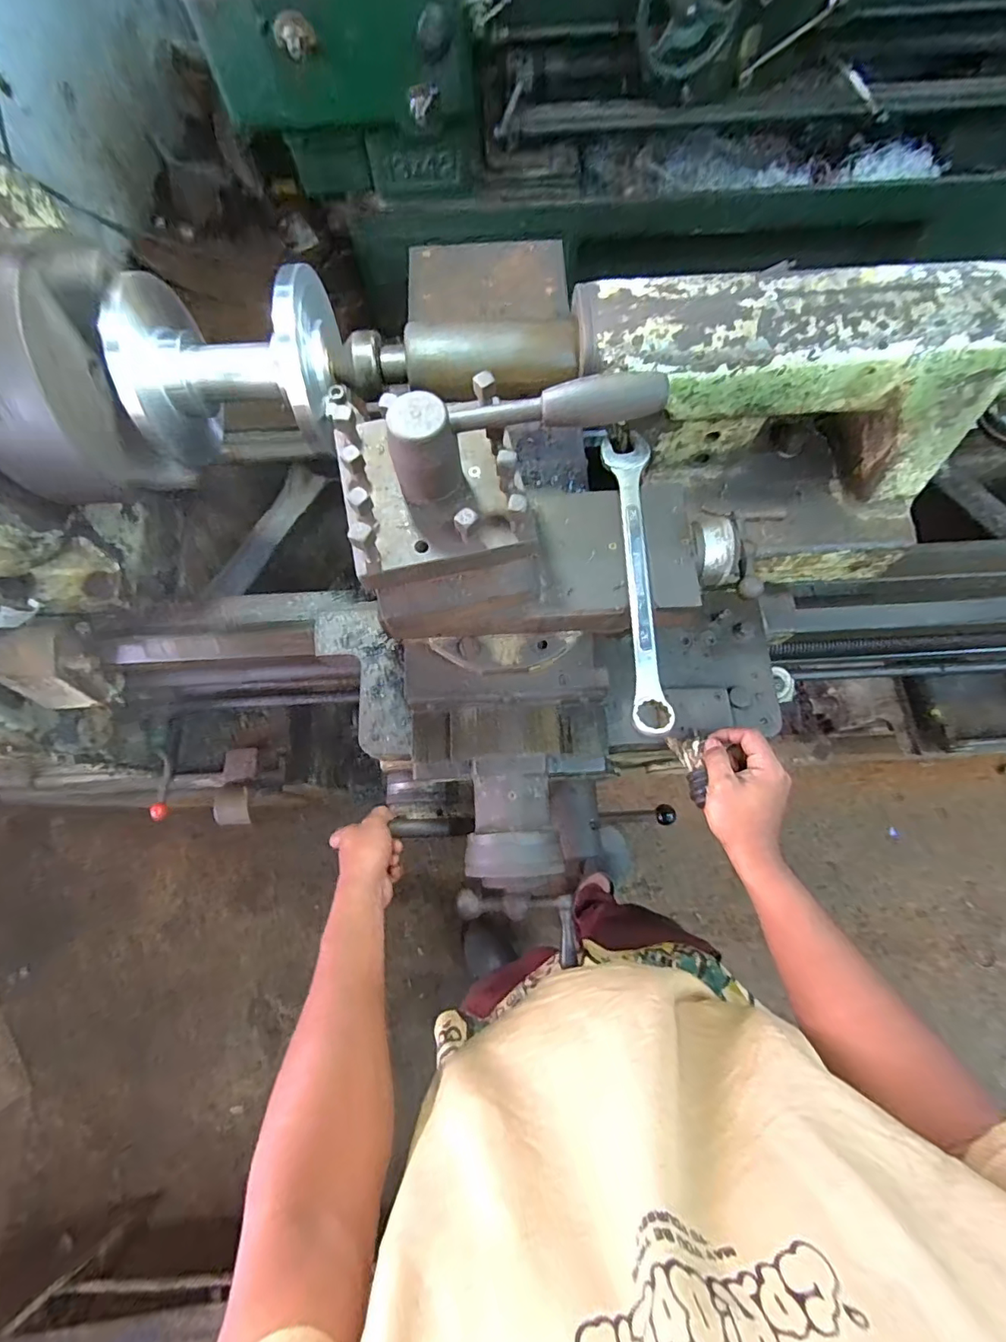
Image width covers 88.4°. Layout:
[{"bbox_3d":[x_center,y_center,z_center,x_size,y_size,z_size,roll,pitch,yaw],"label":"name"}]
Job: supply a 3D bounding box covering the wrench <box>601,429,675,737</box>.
[{"bbox_3d":[0.128,-0.097,0.495,0.041,0.019,0.316,-1,73,1],"label":"wrench"}]

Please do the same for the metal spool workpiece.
[{"bbox_3d":[-0.247,-0.289,0.498,0.170,0.137,0.160,-1,73,1],"label":"metal spool workpiece"}]

